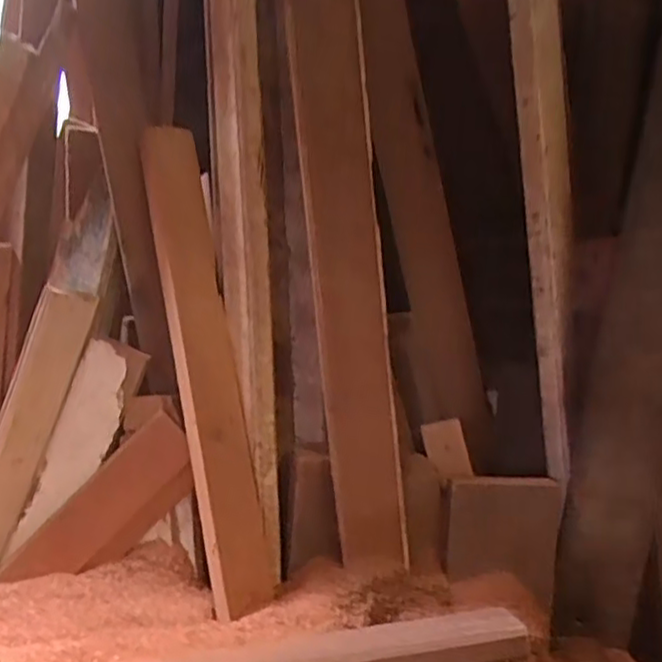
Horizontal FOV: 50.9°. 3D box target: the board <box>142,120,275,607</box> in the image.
[{"bbox_3d":[-0.212,0.056,1.188,0.103,0.805,0.059,-9,-2,-24],"label":"board"}]

